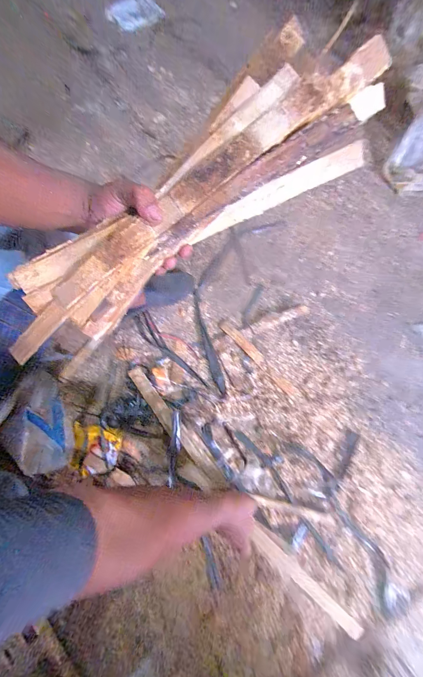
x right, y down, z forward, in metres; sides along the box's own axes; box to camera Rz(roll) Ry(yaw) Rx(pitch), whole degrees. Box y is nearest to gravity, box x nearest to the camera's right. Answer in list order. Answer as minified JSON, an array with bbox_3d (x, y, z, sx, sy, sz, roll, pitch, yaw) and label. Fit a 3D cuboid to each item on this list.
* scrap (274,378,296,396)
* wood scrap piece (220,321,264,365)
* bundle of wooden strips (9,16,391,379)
[{"bbox_3d":[0.207,0.132,0.751,0.029,0.005,0.060,-39,78,-6],"label":"scrap"},{"bbox_3d":[0.089,0.010,0.793,0.029,0.004,0.167,-43,79,-7],"label":"wood scrap piece"},{"bbox_3d":[-0.035,-0.149,0.320,0.520,0.094,0.100,-36,74,5],"label":"bundle of wooden strips"}]

